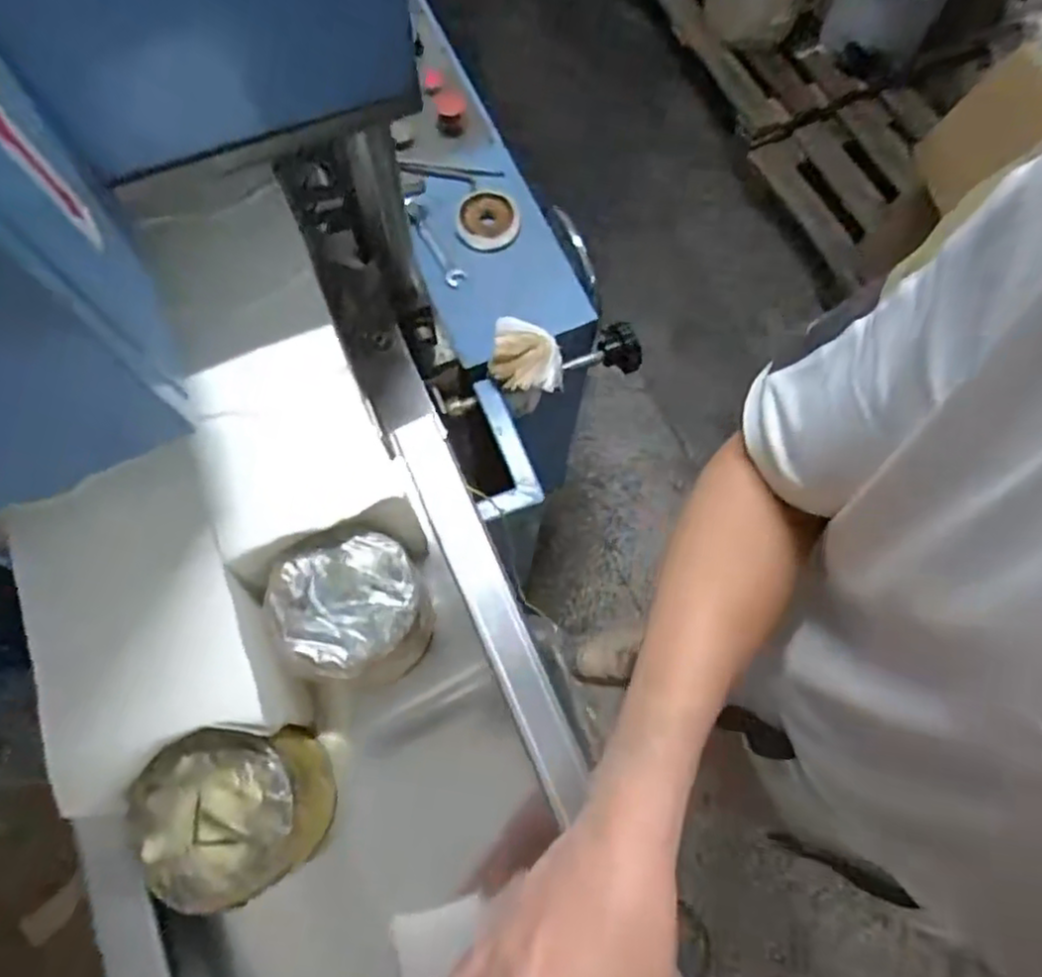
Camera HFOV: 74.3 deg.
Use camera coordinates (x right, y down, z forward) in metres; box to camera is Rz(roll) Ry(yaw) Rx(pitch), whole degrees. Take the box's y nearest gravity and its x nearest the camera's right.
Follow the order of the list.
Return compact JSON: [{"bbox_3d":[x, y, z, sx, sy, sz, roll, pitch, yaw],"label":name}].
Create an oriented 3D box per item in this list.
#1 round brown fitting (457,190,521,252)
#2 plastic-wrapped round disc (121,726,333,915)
[{"bbox_3d":[-0.037,-0.314,0.804,0.069,0.013,0.074,0,73,0],"label":"round brown fitting"},{"bbox_3d":[-0.170,0.193,0.418,0.088,0.072,0.093,-32,76,-9],"label":"plastic-wrapped round disc"}]

